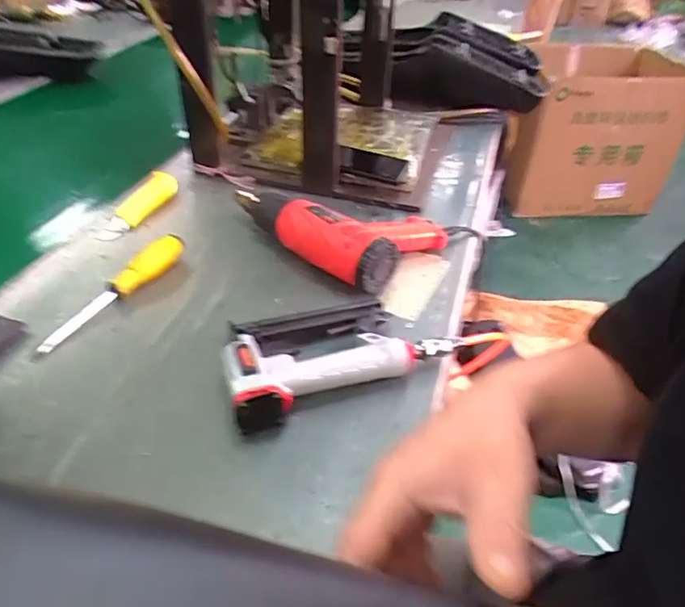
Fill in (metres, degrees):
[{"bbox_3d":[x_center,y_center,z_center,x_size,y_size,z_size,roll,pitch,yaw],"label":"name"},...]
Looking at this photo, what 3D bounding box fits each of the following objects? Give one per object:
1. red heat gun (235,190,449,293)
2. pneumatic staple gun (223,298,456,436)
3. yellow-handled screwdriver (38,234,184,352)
[{"bbox_3d":[-0.009,-0.121,0.747,0.297,0.078,0.177,28,46,27],"label":"red heat gun"},{"bbox_3d":[-0.011,0.043,0.570,0.245,0.050,0.127,-17,44,-21],"label":"pneumatic staple gun"},{"bbox_3d":[-0.273,-0.020,0.642,0.032,0.032,0.221,22,44,21],"label":"yellow-handled screwdriver"}]

